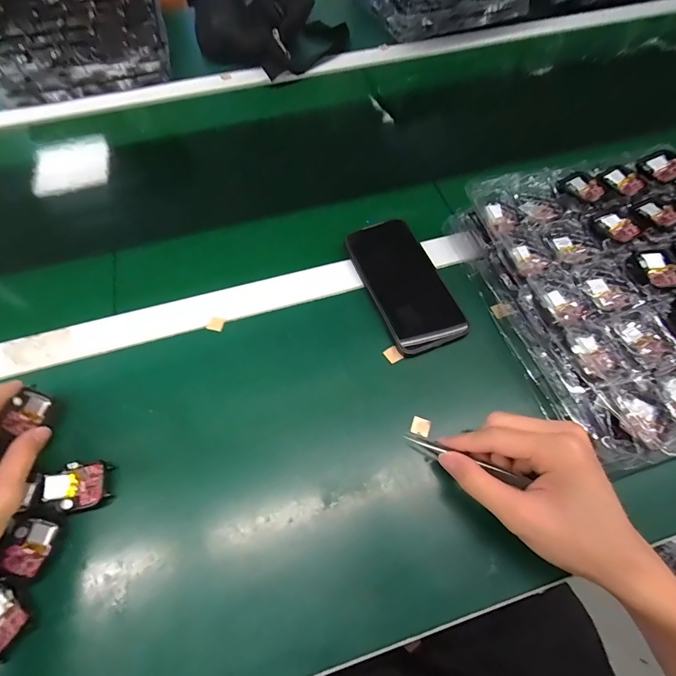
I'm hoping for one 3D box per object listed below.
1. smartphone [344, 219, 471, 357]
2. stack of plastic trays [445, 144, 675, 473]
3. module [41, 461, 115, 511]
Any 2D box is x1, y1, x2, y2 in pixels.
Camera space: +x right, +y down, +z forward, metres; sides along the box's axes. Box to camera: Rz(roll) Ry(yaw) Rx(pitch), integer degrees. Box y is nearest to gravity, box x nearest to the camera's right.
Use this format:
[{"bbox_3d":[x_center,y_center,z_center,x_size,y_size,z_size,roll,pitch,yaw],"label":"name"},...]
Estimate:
[{"bbox_3d":[0.070,-0.059,0.389,0.076,0.012,0.152,-21,69,-6],"label":"smartphone"},{"bbox_3d":[0.286,-0.057,0.357,0.272,0.054,0.295,-15,62,-7],"label":"stack of plastic trays"},{"bbox_3d":[-0.212,0.120,0.301,0.048,0.010,0.036,-6,61,-3],"label":"module"}]

